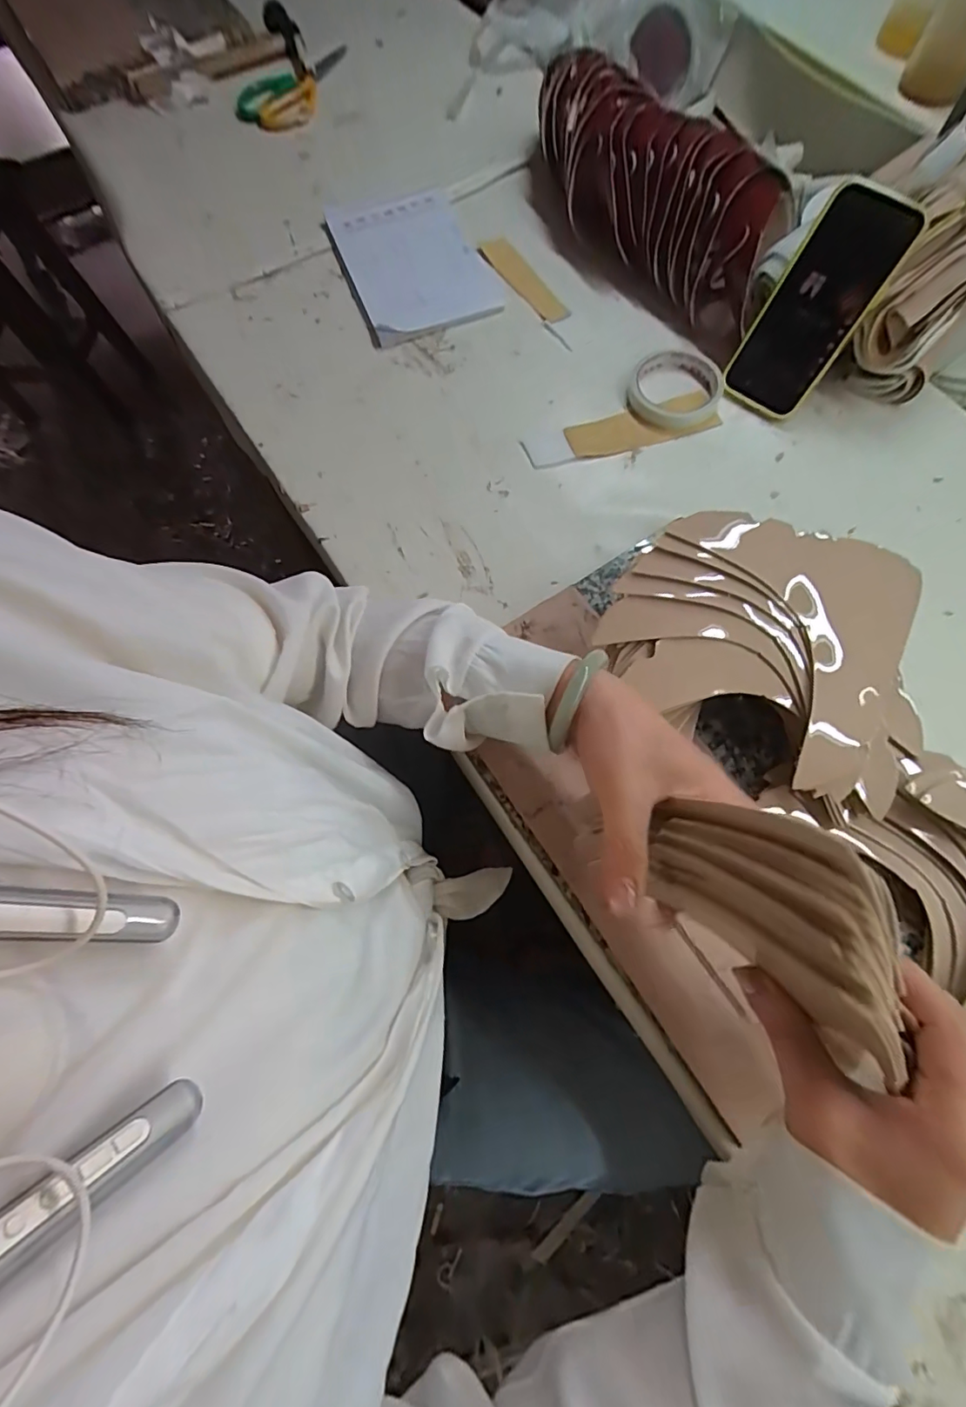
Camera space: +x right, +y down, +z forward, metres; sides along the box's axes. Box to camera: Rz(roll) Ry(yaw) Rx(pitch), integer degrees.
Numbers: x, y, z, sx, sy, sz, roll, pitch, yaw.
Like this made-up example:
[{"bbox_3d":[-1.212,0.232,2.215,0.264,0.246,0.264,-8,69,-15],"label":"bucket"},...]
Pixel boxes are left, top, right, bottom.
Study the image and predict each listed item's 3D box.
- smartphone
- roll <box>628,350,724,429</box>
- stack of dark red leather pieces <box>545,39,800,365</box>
[{"bbox_3d":[0.297,-0.354,0.481,0.081,0.163,0.017,39,42,14],"label":"smartphone"},{"bbox_3d":[0.191,-0.317,0.533,0.088,0.016,0.087,-1,72,2],"label":"roll"},{"bbox_3d":[0.171,-0.527,0.562,0.095,0.109,0.329,-43,76,-11],"label":"stack of dark red leather pieces"}]

